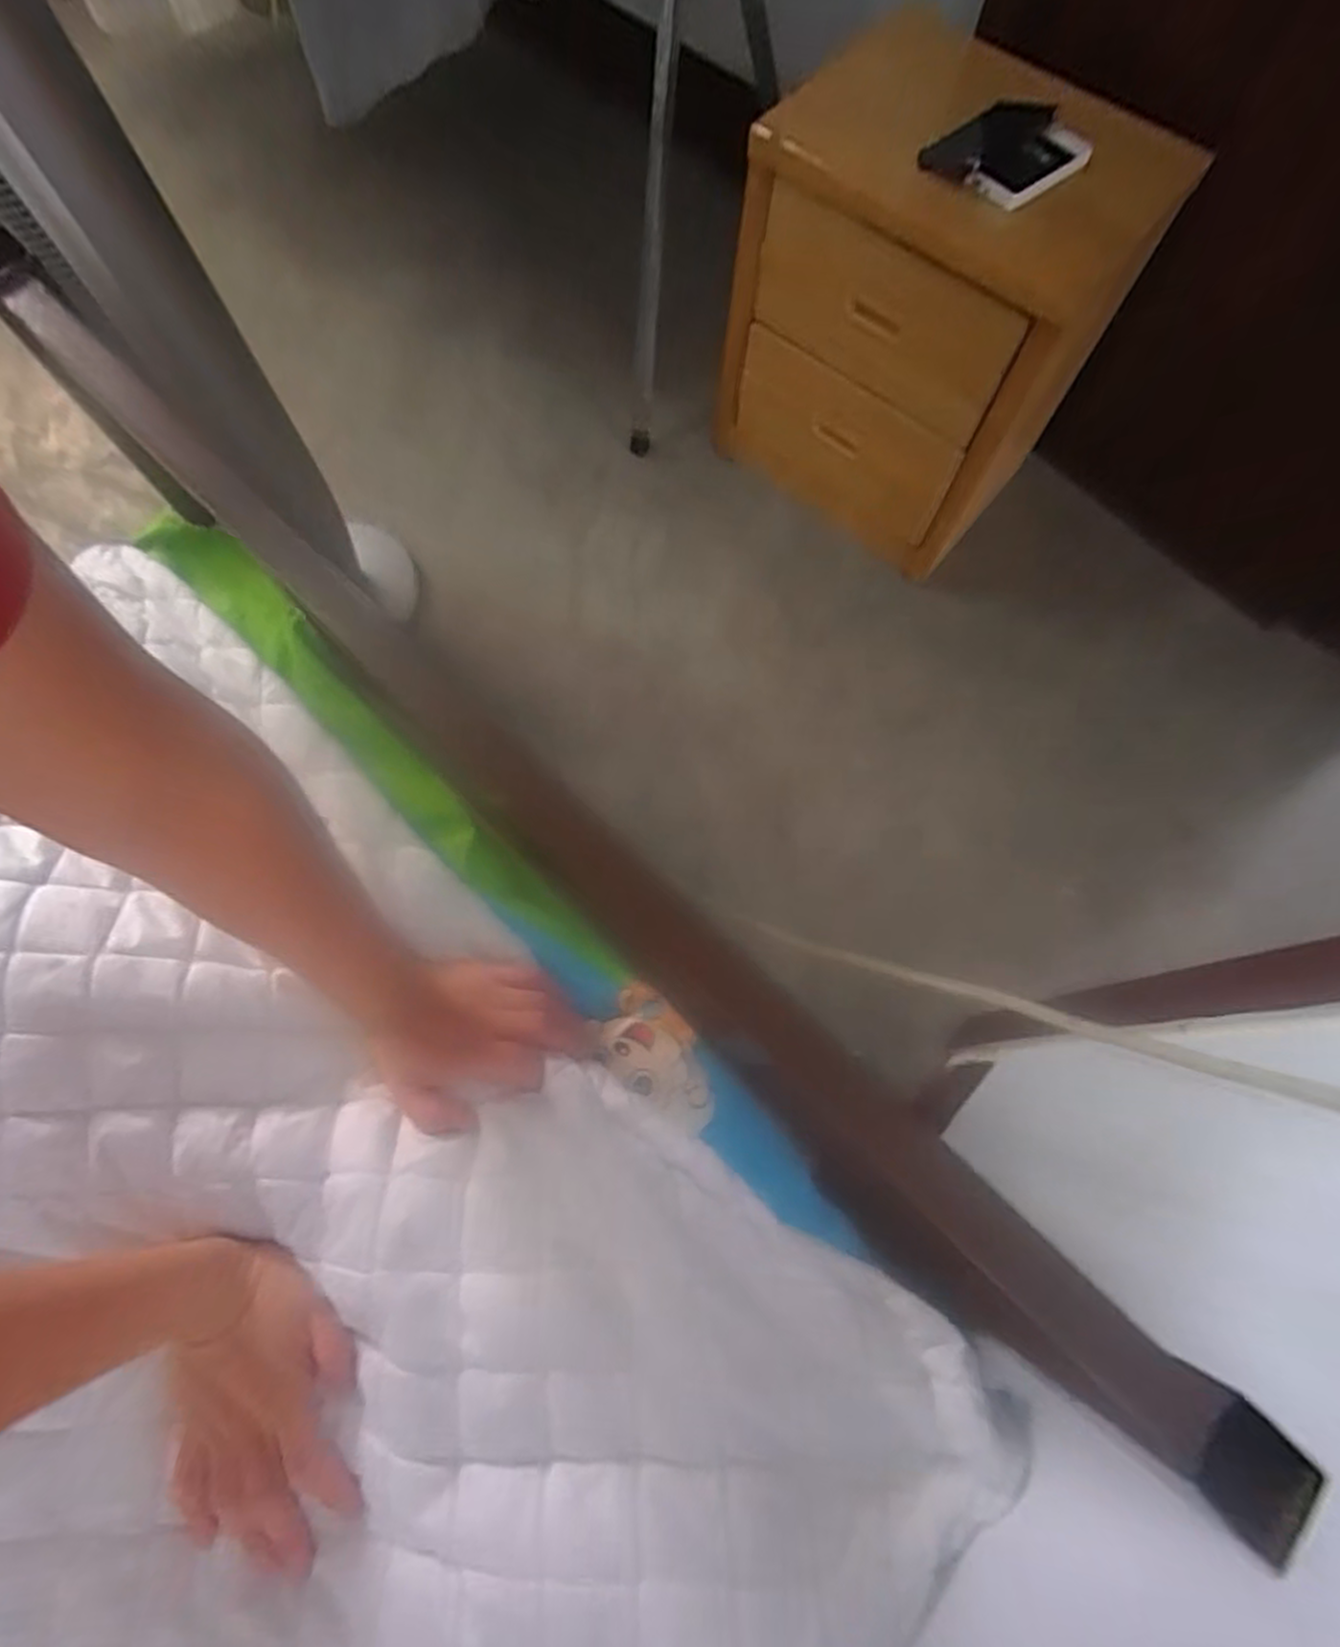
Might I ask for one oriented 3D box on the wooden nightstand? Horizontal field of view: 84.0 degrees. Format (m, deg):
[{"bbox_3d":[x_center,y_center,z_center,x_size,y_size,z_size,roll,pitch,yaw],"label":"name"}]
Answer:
[{"bbox_3d":[0.347,-0.709,1.056,0.449,0.472,0.313,38,73,10],"label":"wooden nightstand"}]

